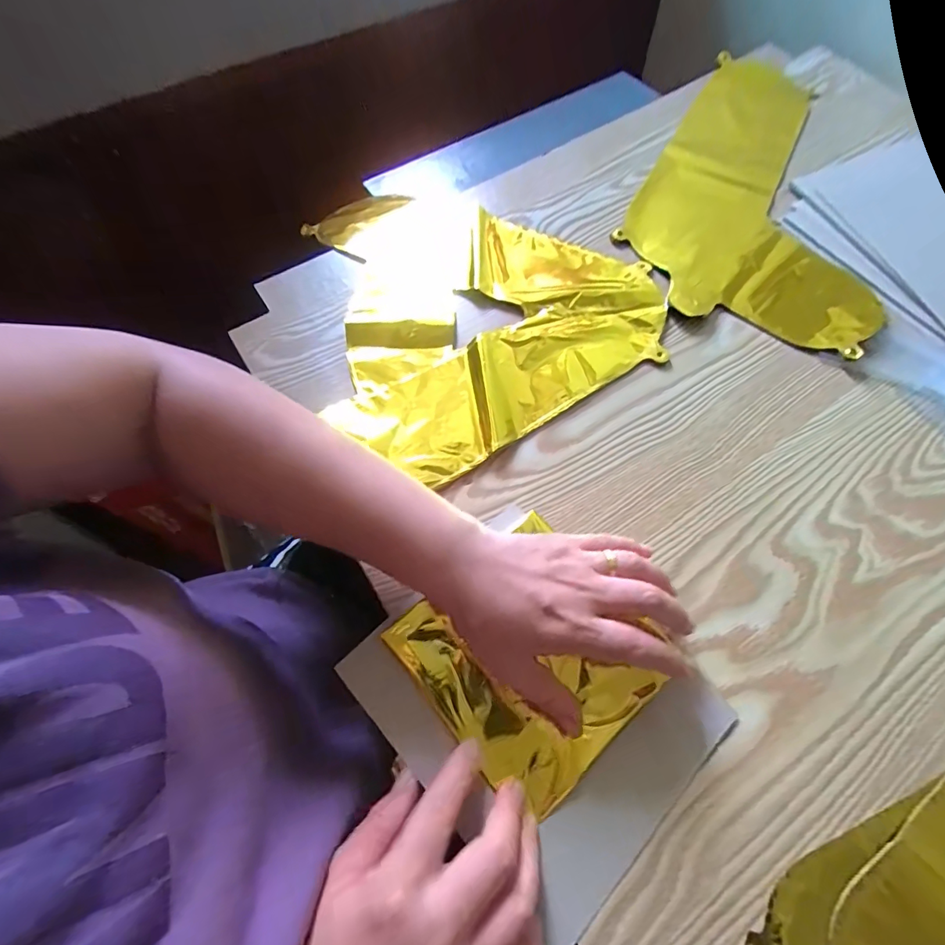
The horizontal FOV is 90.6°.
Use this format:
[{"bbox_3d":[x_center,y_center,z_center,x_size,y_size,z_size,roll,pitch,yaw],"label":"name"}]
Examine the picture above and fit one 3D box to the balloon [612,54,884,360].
[{"bbox_3d":[0.304,-0.308,0.498,0.227,0.008,0.413,20,66,10],"label":"balloon"}]

